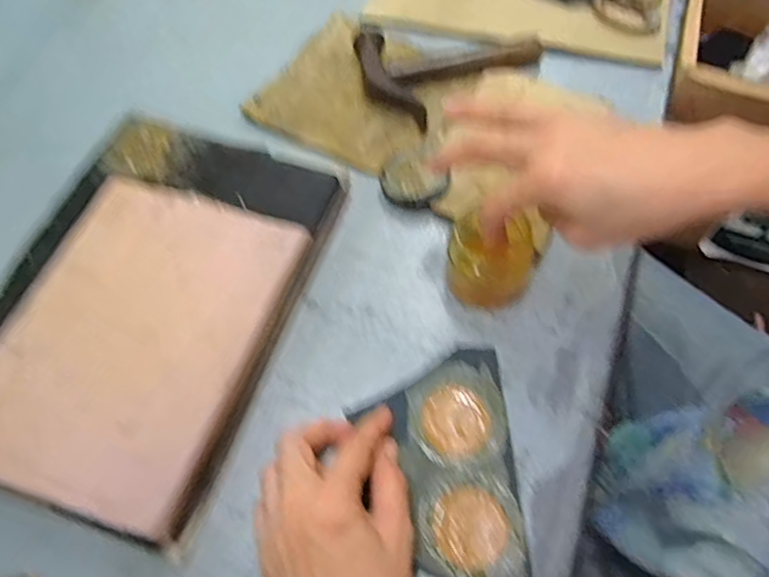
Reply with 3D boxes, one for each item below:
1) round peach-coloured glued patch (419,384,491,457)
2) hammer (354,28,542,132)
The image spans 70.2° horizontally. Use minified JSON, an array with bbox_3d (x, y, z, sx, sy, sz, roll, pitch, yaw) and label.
[{"bbox_3d":[0.049,0.090,0.374,0.046,0.004,0.044,-1,63,3],"label":"round peach-coloured glued patch"},{"bbox_3d":[0.056,-0.223,0.516,0.161,0.021,0.114,-27,65,-10],"label":"hammer"}]

